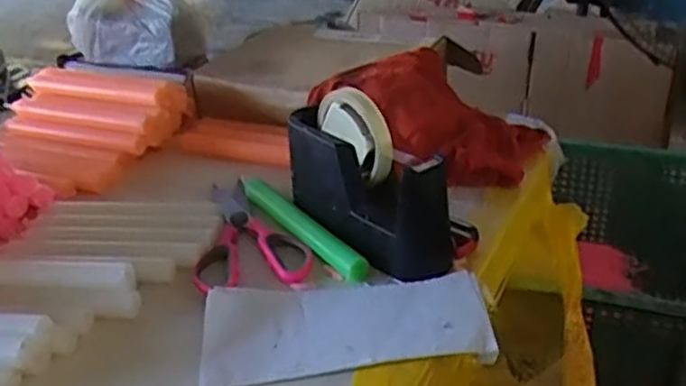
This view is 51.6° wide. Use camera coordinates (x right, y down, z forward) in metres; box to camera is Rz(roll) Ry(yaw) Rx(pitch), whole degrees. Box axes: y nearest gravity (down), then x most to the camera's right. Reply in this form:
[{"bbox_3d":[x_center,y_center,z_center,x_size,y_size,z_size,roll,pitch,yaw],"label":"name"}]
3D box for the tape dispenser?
[{"bbox_3d":[0.016,-0.017,0.634,0.060,0.122,0.183,-21,34,-27],"label":"tape dispenser"}]

